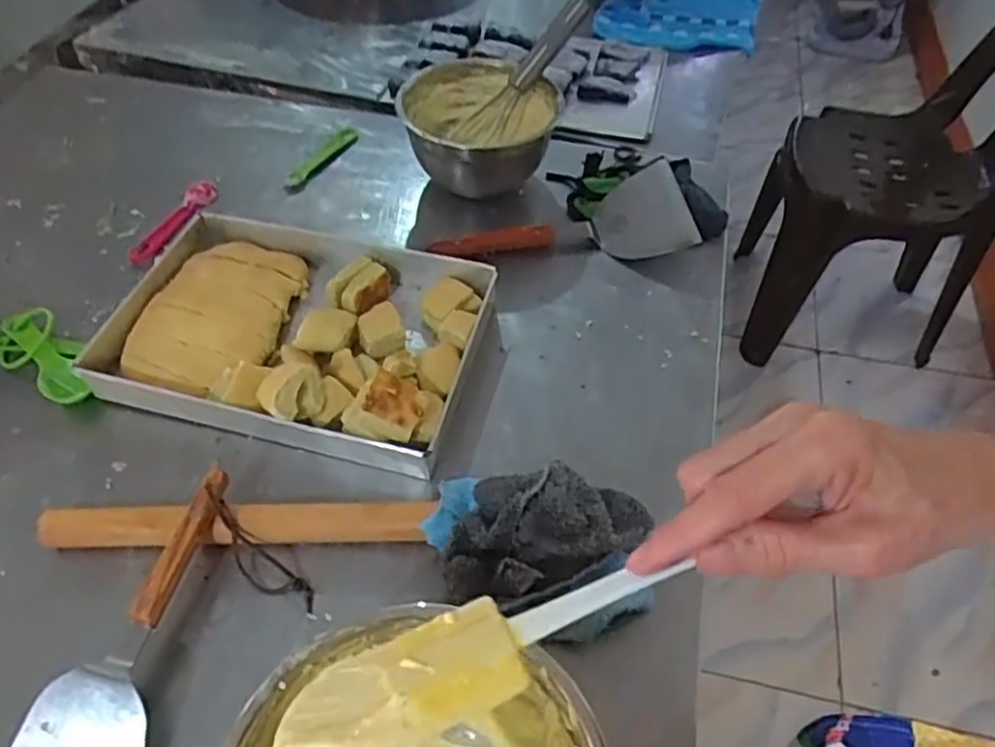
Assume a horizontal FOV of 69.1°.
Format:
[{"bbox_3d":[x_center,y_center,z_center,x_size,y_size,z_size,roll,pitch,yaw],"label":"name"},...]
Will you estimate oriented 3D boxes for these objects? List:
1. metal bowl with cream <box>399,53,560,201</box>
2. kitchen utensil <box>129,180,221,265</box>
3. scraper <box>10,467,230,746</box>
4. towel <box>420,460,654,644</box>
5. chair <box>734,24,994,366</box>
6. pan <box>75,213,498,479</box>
[{"bbox_3d":[-0.020,-0.257,0.794,0.159,0.110,0.170,-1,51,1],"label":"metal bowl with cream"},{"bbox_3d":[-0.343,-0.164,0.765,0.027,0.018,0.127,17,51,10],"label":"kitchen utensil"},{"bbox_3d":[-0.236,0.166,0.481,0.086,0.041,0.214,11,51,8],"label":"scraper"},{"bbox_3d":[0.028,0.118,0.511,0.159,0.079,0.110,4,51,5],"label":"towel"},{"bbox_3d":[0.791,-0.398,1.399,0.471,0.775,0.426,8,51,8],"label":"chair"},{"bbox_3d":[-0.179,-0.041,0.641,0.314,0.060,0.212,13,51,7],"label":"pan"}]

